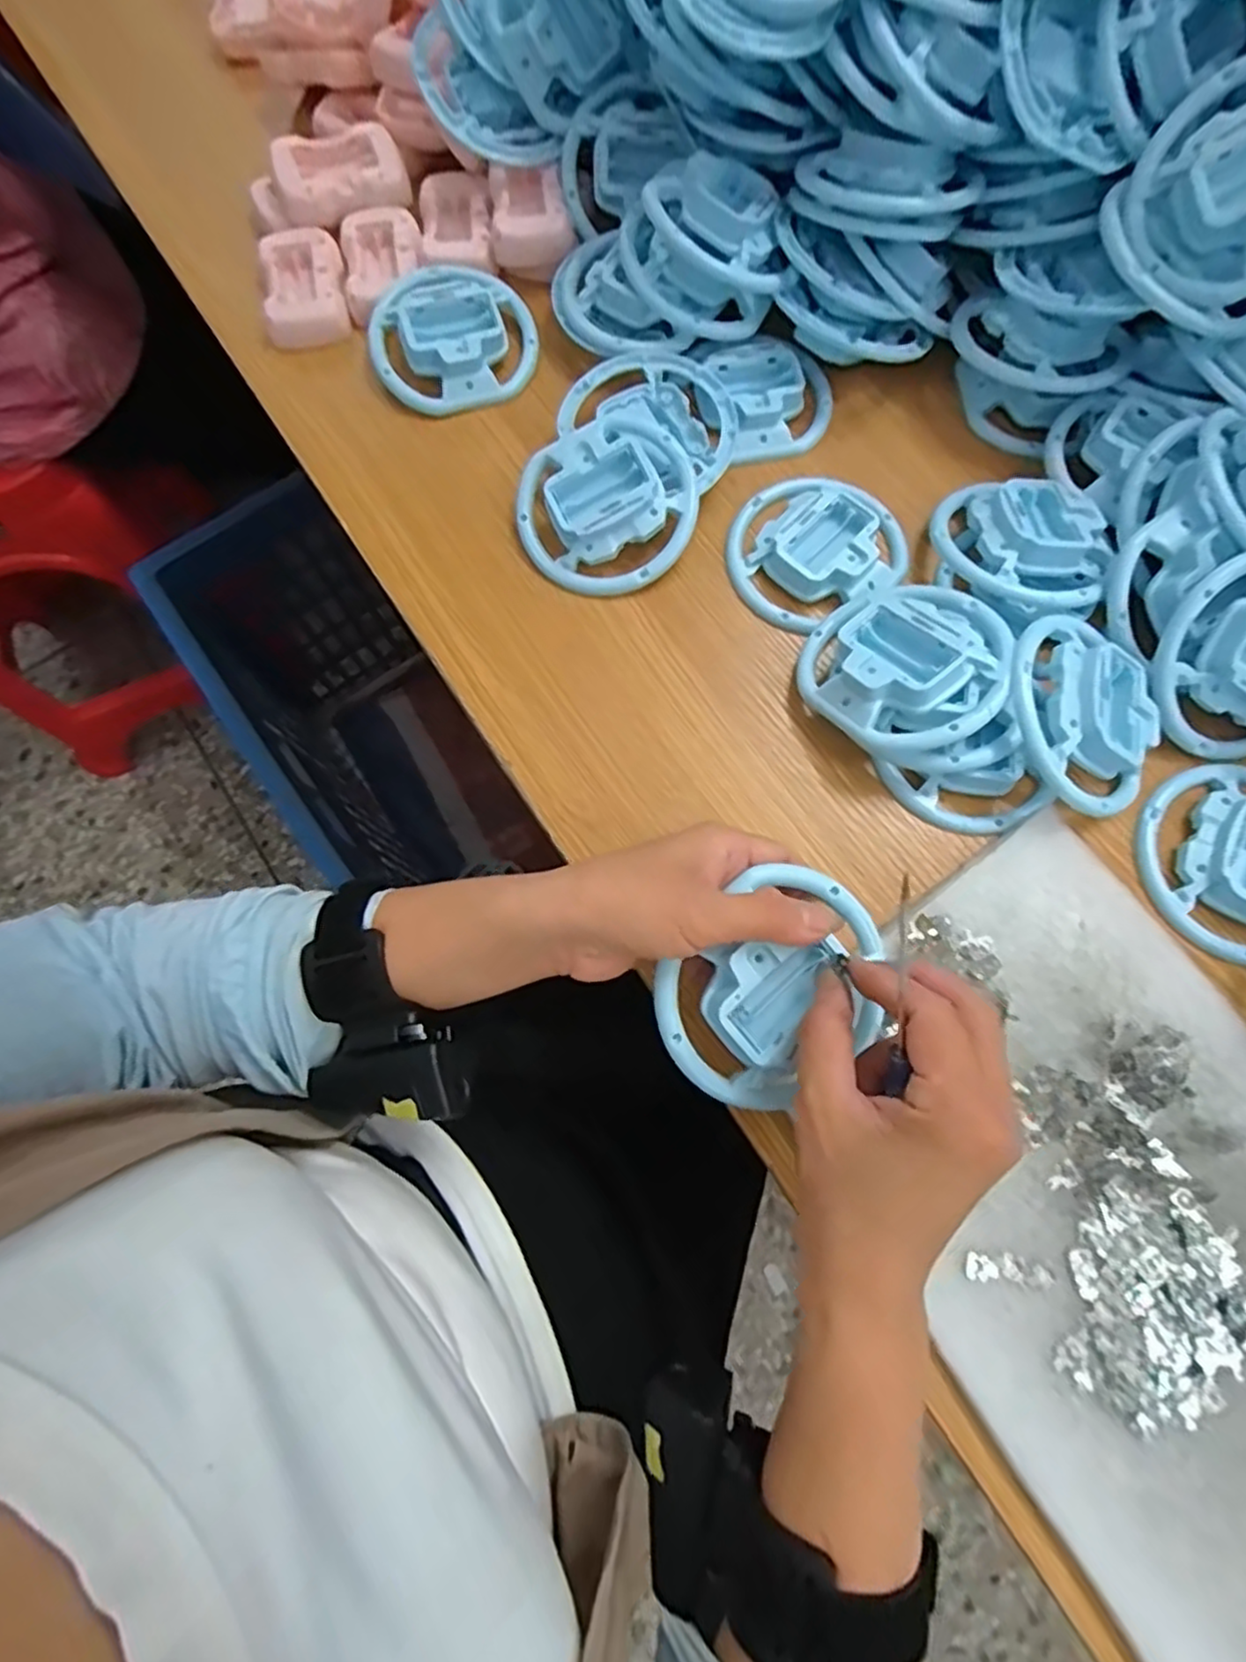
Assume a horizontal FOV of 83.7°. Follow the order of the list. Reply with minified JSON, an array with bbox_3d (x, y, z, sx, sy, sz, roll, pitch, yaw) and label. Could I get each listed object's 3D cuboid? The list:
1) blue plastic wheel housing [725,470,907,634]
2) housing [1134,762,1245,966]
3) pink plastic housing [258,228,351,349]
[{"bbox_3d":[0.110,-0.169,0.406,0.098,0.017,0.093,0,75,1],"label":"blue plastic wheel housing"},{"bbox_3d":[0.313,0.010,0.355,0.093,0.021,0.087,-35,77,-8],"label":"housing"},{"bbox_3d":[-0.212,-0.362,0.463,0.050,0.017,0.084,-10,75,-2],"label":"pink plastic housing"}]

